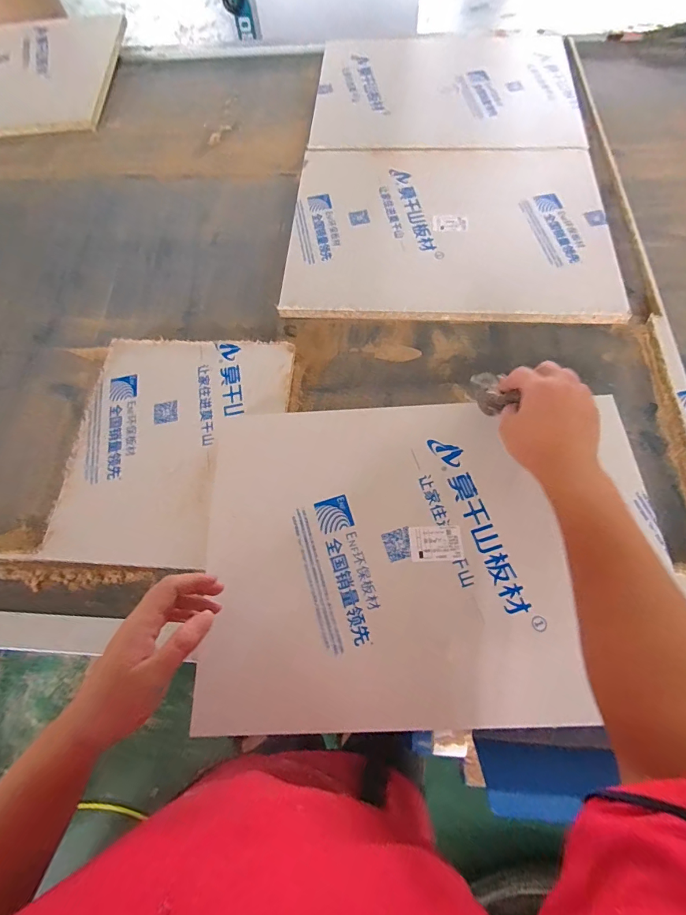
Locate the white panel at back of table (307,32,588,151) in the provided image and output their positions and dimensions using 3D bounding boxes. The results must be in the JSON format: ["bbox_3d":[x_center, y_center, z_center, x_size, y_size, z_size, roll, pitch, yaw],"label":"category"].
[{"bbox_3d":[0.215,-0.804,0.873,0.531,0.019,0.451,2,67,3],"label":"white panel at back of table"}]

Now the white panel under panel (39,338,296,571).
[{"bbox_3d":[-0.230,-0.027,0.561,0.283,0.018,0.340,4,67,4],"label":"white panel under panel"}]

